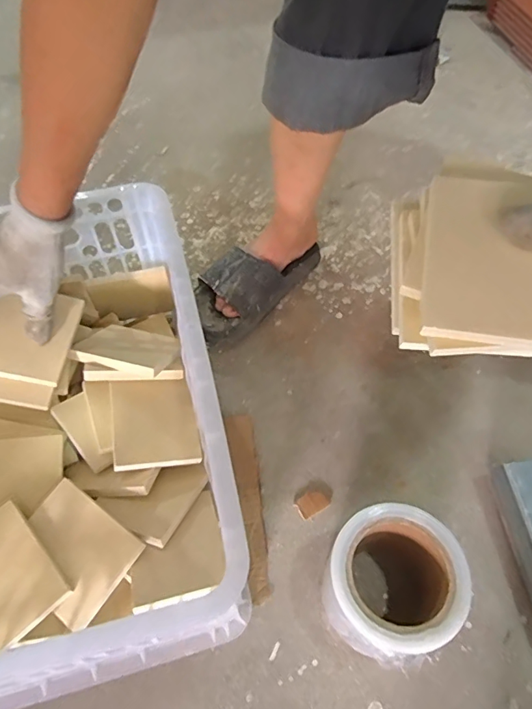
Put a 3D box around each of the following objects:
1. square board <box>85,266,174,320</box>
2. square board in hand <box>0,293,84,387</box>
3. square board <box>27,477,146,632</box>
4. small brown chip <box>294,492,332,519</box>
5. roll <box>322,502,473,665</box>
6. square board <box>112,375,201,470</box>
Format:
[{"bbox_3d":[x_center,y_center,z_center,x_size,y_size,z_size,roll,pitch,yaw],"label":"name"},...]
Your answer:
[{"bbox_3d":[-0.169,-0.072,0.592,0.094,0.079,0.010,-16,57,-11],"label":"square board"},{"bbox_3d":[-0.241,-0.022,0.456,0.092,0.009,0.094,13,62,-13],"label":"square board in hand"},{"bbox_3d":[-0.162,0.159,0.382,0.096,0.006,0.076,29,60,22],"label":"square board"},{"bbox_3d":[0.050,0.163,0.507,0.035,0.005,0.023,-27,59,-17],"label":"small brown chip"},{"bbox_3d":[0.107,0.207,0.415,0.106,0.118,0.106,0,55,0],"label":"roll"},{"bbox_3d":[-0.109,0.065,0.455,0.079,0.008,0.090,-1,53,-20],"label":"square board"}]

